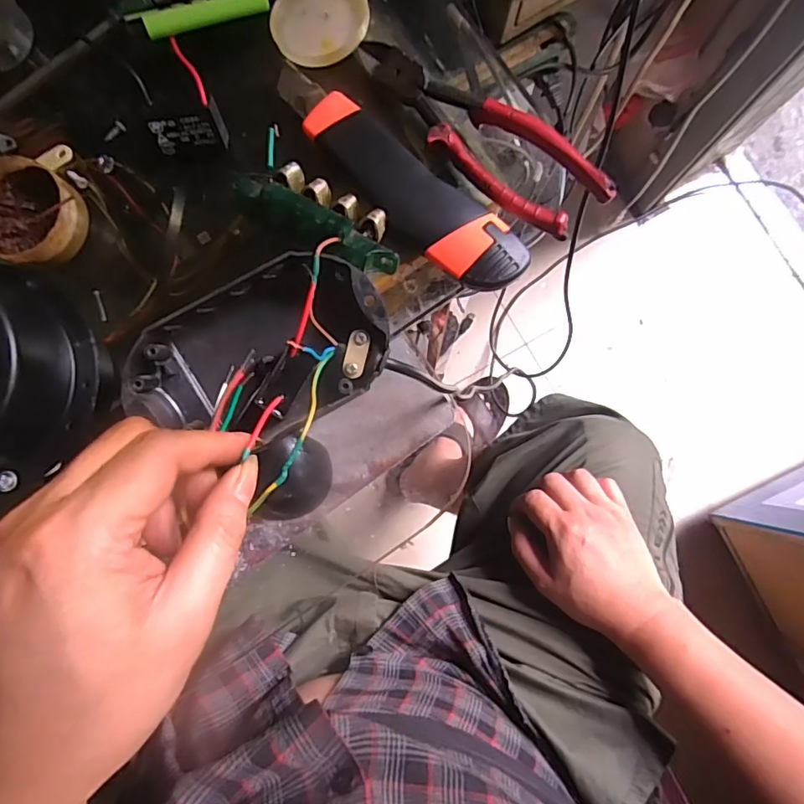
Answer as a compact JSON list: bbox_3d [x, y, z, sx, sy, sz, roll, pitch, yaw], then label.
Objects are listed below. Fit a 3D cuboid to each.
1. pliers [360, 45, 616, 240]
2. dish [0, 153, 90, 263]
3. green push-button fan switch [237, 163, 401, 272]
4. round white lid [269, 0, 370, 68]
[{"bbox_3d":[0.040,-0.147,0.281,0.155,0.016,0.044,39,87,4],"label":"pliers"},{"bbox_3d":[-0.208,-0.104,0.287,0.060,0.022,0.053,24,86,3],"label":"dish"},{"bbox_3d":[-0.038,-0.095,0.266,0.084,0.028,0.035,31,87,4],"label":"green push-button fan switch"},{"bbox_3d":[-0.047,-0.219,0.297,0.054,0.007,0.057,0,85,2],"label":"round white lid"}]

